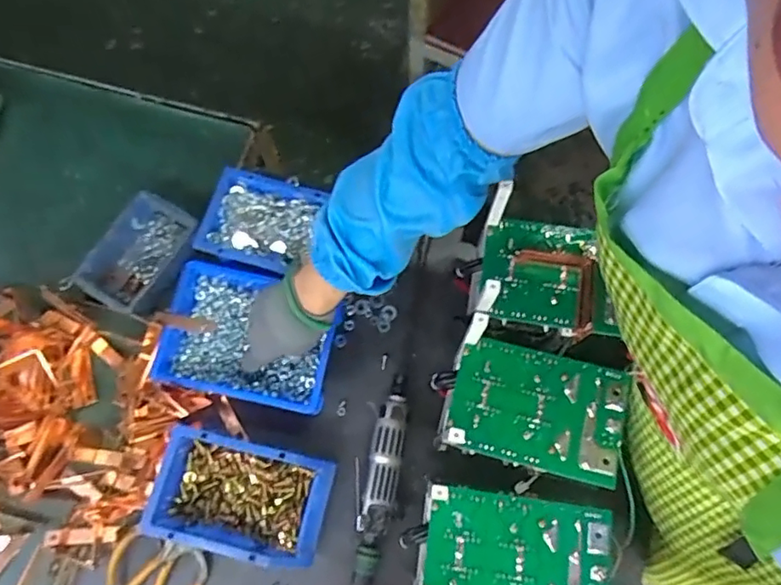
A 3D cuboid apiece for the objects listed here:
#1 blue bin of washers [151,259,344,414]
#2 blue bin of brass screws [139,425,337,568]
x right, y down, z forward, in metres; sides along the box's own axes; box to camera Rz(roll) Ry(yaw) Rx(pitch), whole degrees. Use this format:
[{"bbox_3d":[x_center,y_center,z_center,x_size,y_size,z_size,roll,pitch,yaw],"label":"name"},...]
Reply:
[{"bbox_3d":[-0.169,0.051,0.664,0.201,0.057,0.146,10,73,5],"label":"blue bin of washers"},{"bbox_3d":[-0.164,0.224,0.617,0.186,0.075,0.115,13,73,6],"label":"blue bin of brass screws"}]

